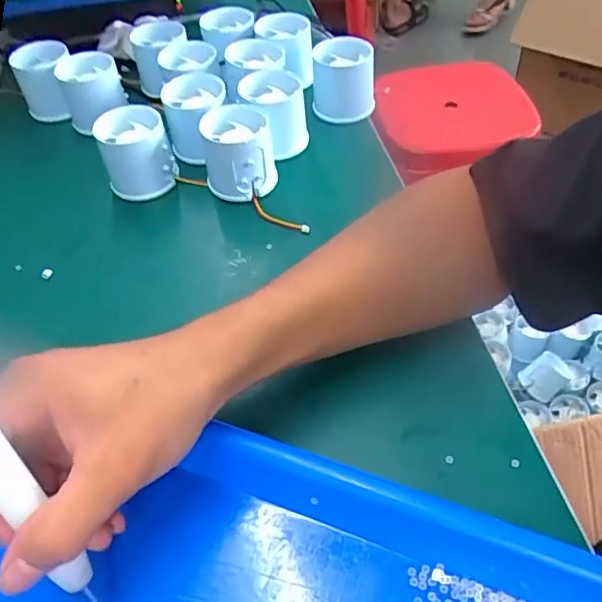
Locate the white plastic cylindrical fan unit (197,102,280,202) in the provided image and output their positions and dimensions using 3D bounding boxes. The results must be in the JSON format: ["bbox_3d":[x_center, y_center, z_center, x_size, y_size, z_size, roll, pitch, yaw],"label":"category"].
[{"bbox_3d":[-0.048,-0.116,0.443,0.054,0.053,0.057,-3,50,3],"label":"white plastic cylindrical fan unit"}]

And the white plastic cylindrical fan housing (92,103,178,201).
[{"bbox_3d":[-0.130,-0.116,0.449,0.052,0.056,0.057,-3,50,3],"label":"white plastic cylindrical fan housing"}]

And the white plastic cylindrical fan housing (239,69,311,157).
[{"bbox_3d":[-0.026,-0.160,0.476,0.061,0.052,0.057,-3,50,3],"label":"white plastic cylindrical fan housing"}]

